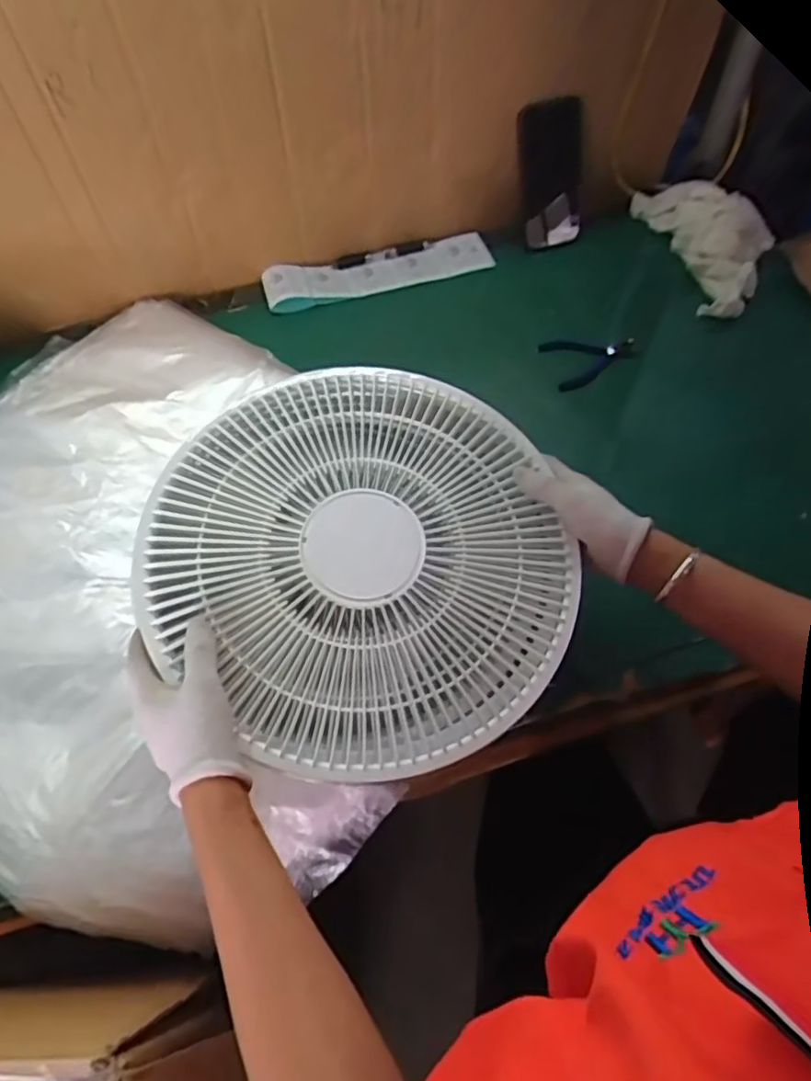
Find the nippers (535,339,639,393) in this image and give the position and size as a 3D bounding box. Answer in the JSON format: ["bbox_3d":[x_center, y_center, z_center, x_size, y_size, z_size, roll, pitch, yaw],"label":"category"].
[{"bbox_3d":[0.223,-0.224,0.779,0.106,0.015,0.071,-20,62,-8],"label":"nippers"}]

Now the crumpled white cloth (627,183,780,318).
[{"bbox_3d":[0.399,-0.392,0.820,0.135,0.047,0.247,-13,61,-5],"label":"crumpled white cloth"}]

